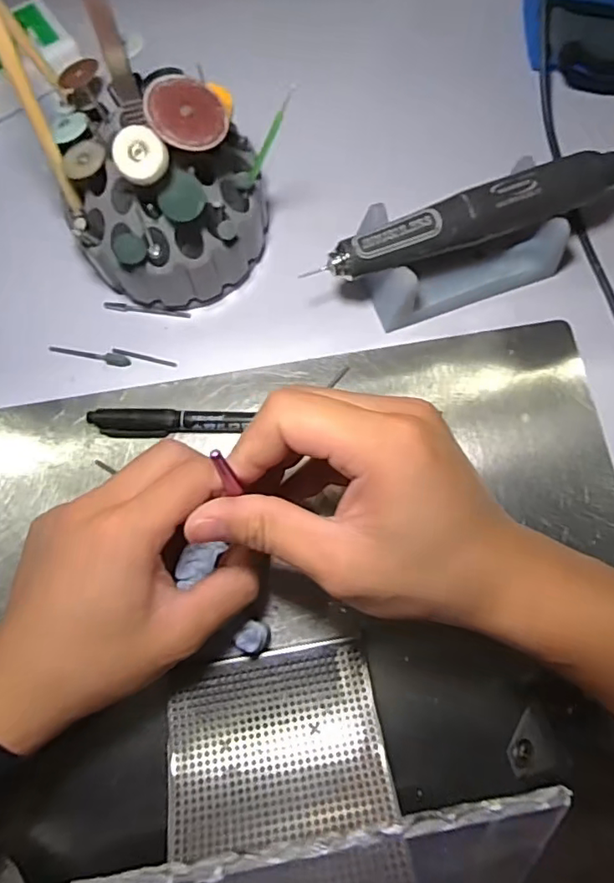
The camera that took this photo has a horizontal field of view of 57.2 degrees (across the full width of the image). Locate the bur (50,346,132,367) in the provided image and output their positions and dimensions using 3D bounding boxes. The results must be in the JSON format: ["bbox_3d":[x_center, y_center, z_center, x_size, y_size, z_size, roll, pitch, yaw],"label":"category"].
[{"bbox_3d":[-0.120,-0.048,0.313,0.043,0.008,0.006,6,78,1],"label":"bur"}]

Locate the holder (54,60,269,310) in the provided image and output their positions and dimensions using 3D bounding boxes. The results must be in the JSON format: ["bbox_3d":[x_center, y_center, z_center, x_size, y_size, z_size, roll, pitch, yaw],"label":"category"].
[{"bbox_3d":[-0.070,-0.123,0.283,0.095,0.102,0.078,-3,77,-1],"label":"holder"}]

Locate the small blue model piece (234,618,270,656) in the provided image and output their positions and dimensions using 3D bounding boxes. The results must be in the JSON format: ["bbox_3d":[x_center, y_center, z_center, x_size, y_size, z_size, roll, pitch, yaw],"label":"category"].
[{"bbox_3d":[-0.025,0.095,0.273,0.014,0.023,0.014,0,77,0],"label":"small blue model piece"}]

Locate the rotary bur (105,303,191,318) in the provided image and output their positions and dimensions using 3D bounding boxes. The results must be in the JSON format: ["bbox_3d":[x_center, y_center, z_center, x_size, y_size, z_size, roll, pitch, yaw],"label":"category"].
[{"bbox_3d":[-0.091,-0.075,0.323,0.049,0.004,0.004,7,78,1],"label":"rotary bur"}]

